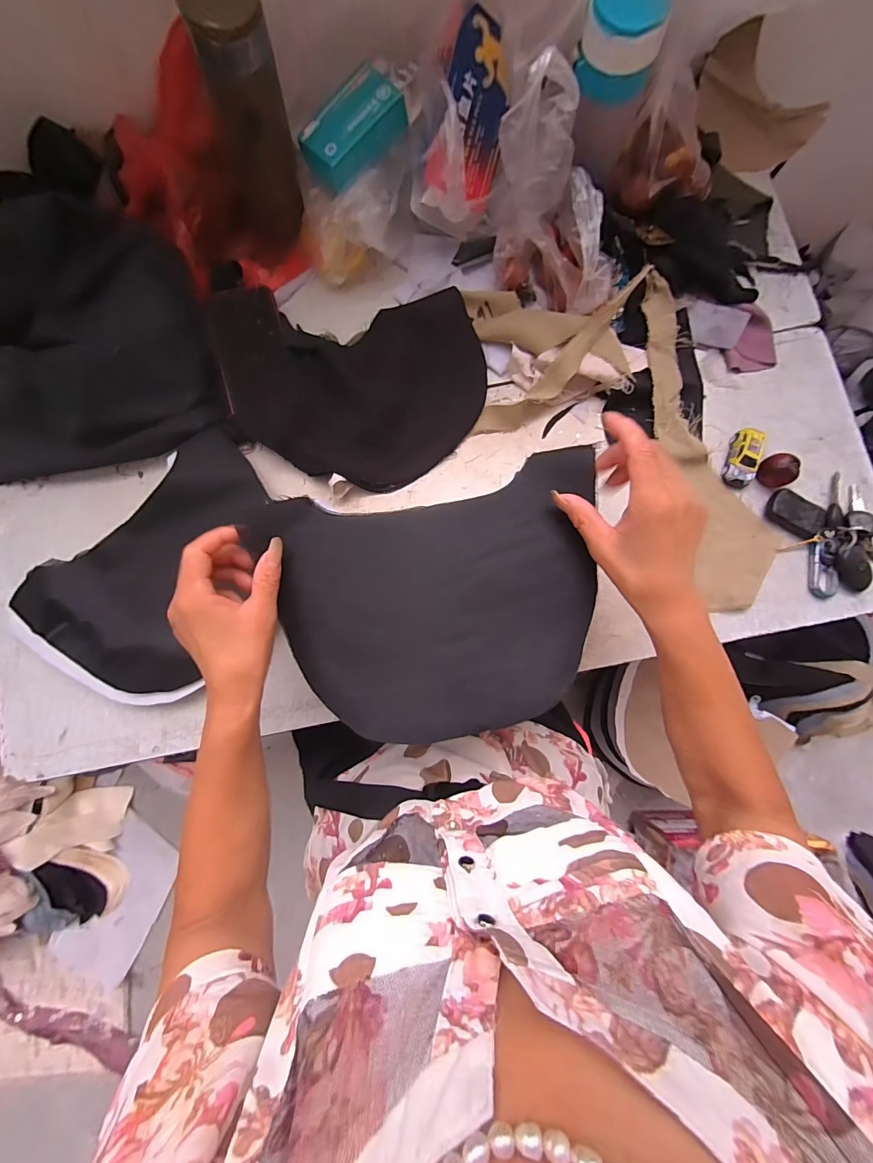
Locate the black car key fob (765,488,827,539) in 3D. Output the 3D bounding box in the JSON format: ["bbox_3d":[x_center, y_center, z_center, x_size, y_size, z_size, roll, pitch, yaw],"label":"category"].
[{"bbox_3d":[0.394,-0.074,0.430,0.058,0.019,0.038,29,84,5],"label":"black car key fob"}]

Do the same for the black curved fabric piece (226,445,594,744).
[{"bbox_3d":[0.008,0.017,0.312,0.264,0.016,0.199,-12,82,0],"label":"black curved fabric piece"}]

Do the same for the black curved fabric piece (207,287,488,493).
[{"bbox_3d":[-0.098,-0.218,0.444,0.294,0.027,0.214,2,83,1],"label":"black curved fabric piece"}]

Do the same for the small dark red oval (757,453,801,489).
[{"bbox_3d":[0.377,-0.122,0.435,0.030,0.026,0.035,-35,83,-3],"label":"small dark red oval"}]

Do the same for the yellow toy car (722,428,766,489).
[{"bbox_3d":[0.344,-0.139,0.437,0.032,0.022,0.064,18,83,3],"label":"yellow toy car"}]

